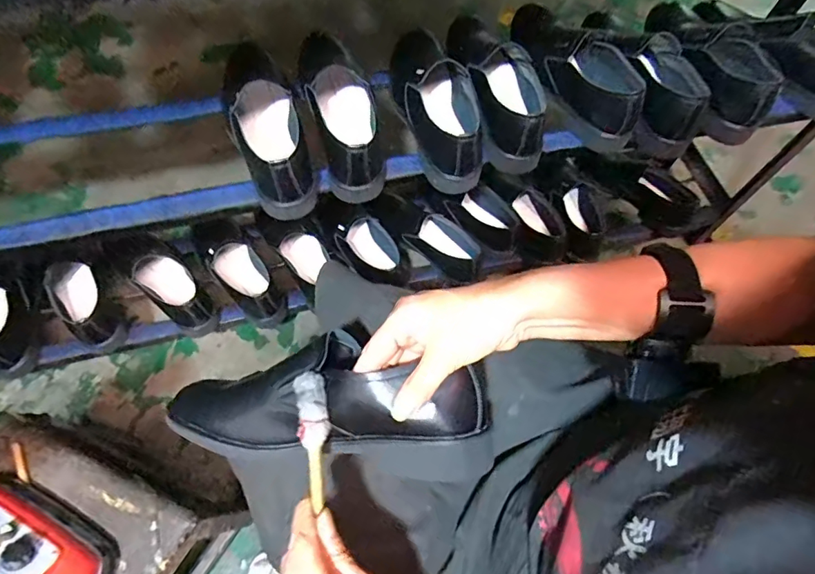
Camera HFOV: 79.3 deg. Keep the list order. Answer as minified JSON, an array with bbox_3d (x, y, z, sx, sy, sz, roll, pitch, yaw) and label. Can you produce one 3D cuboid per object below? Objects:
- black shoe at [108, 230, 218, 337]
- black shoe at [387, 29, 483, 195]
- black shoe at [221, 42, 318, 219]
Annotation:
[{"bbox_3d":[-0.411,0.004,0.860,0.218,0.082,0.074,37,67,14],"label":"black shoe"},{"bbox_3d":[0.040,-0.246,0.664,0.094,0.094,0.252,-9,64,-8],"label":"black shoe"},{"bbox_3d":[-0.183,-0.219,0.639,0.095,0.081,0.265,-18,66,-12],"label":"black shoe"}]

